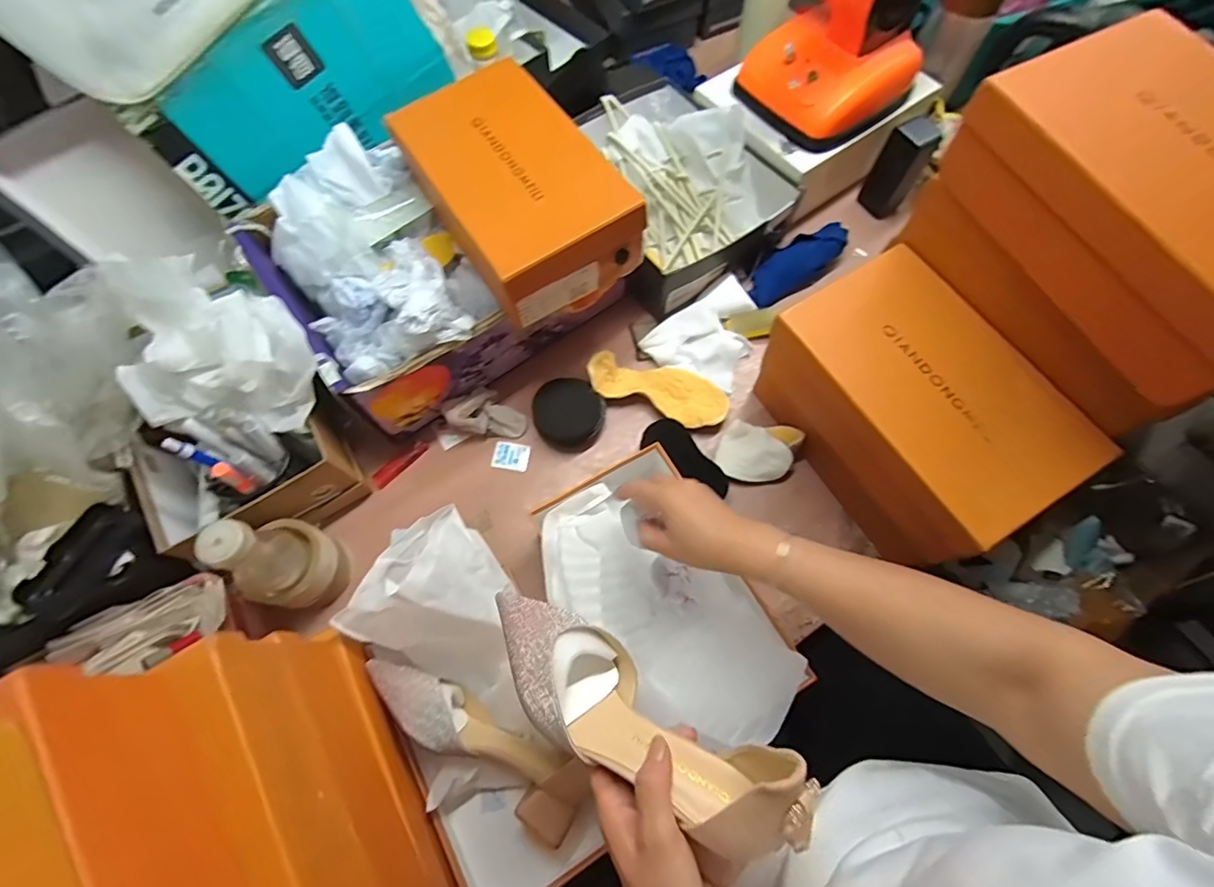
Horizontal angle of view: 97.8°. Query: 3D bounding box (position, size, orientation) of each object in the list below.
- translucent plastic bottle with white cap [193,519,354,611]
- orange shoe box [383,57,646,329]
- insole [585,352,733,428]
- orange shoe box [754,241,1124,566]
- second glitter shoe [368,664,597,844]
[{"bbox_3d":[-0.336,0.123,0.552,0.065,0.204,0.082,13,69,5],"label":"translucent plastic bottle with white cap"},{"bbox_3d":[-0.106,-0.292,0.602,0.176,0.082,0.288,-30,71,-11],"label":"orange shoe box"},{"bbox_3d":[0.067,-0.072,0.693,0.186,0.036,0.078,18,70,7],"label":"insole"},{"bbox_3d":[0.324,-0.032,0.589,0.168,0.184,0.276,-30,71,-11],"label":"orange shoe box"},{"bbox_3d":[-0.127,0.287,0.528,0.240,0.076,0.064,33,72,12],"label":"second glitter shoe"}]

